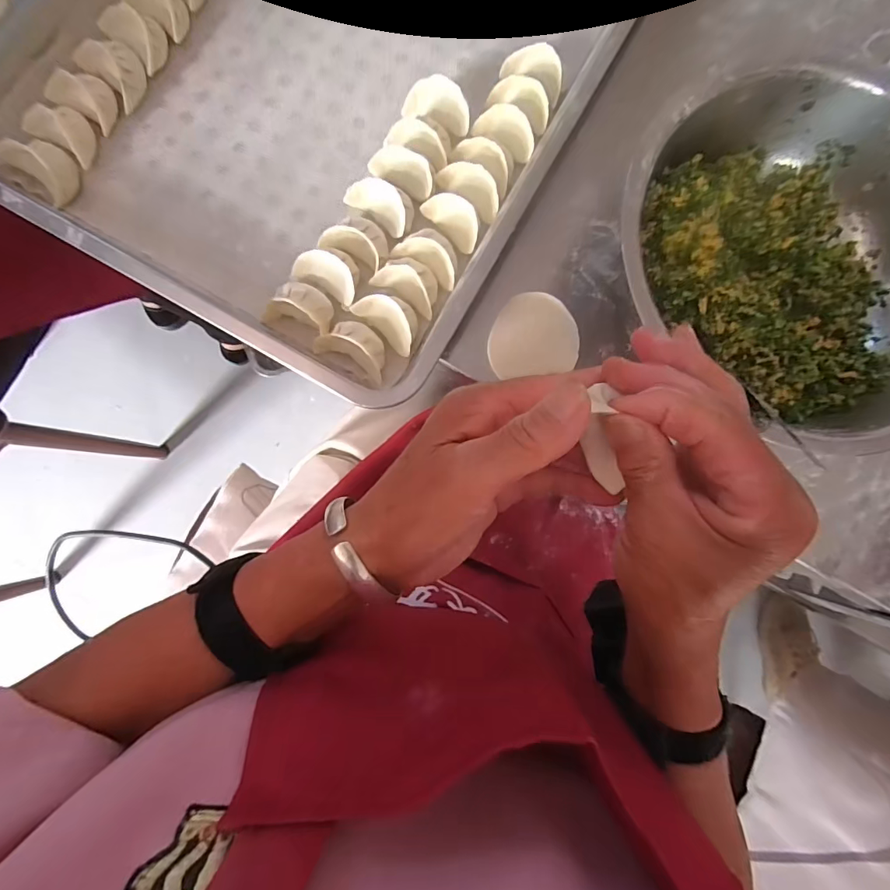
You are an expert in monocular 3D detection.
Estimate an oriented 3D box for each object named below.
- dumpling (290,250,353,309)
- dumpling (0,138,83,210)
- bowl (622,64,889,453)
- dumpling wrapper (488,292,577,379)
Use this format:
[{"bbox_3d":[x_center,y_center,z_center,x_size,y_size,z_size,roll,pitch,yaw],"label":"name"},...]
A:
[{"bbox_3d":[-0.091,-0.129,0.353,0.054,0.036,0.025,33,84,-1],"label":"dumpling"},{"bbox_3d":[-0.311,-0.213,0.341,0.058,0.025,0.038,29,82,-3],"label":"dumpling"},{"bbox_3d":[0.266,-0.143,0.351,0.270,0.083,0.249,1,85,-7],"label":"bowl"},{"bbox_3d":[0.073,-0.091,0.373,0.073,0.004,0.064,-7,96,-2],"label":"dumpling wrapper"}]

